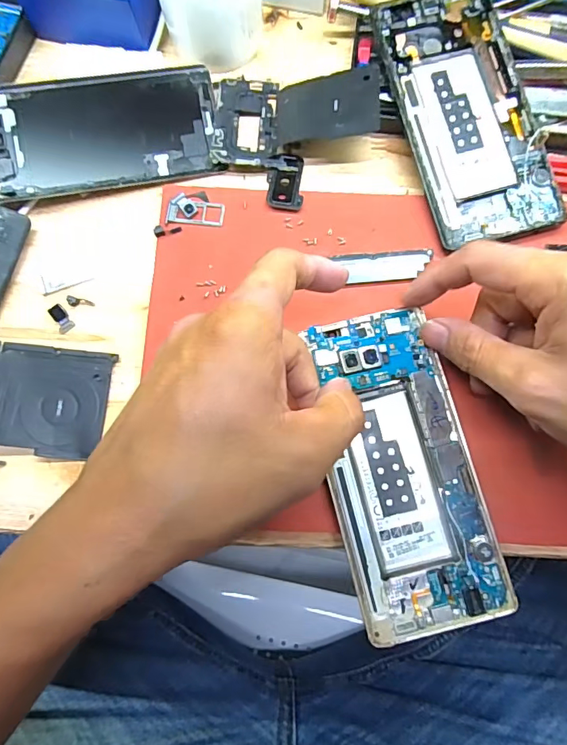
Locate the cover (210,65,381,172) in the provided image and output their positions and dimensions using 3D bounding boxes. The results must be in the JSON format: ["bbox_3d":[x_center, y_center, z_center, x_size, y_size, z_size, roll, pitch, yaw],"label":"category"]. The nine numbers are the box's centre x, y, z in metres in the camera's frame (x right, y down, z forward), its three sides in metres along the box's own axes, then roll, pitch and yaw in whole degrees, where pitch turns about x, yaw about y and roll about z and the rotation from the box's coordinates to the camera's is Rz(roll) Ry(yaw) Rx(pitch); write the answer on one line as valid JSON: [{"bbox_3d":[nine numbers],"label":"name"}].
[{"bbox_3d":[0.007,-0.157,0.275,0.098,0.026,0.065,4,78,2],"label":"cover"}]

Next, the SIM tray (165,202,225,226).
[{"bbox_3d":[-0.052,-0.095,0.267,0.033,0.004,0.015,1,77,1],"label":"SIM tray"}]

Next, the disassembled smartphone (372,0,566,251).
[{"bbox_3d":[0.107,-0.153,0.265,0.072,0.005,0.156,-14,83,-2],"label":"disassembled smartphone"}]

